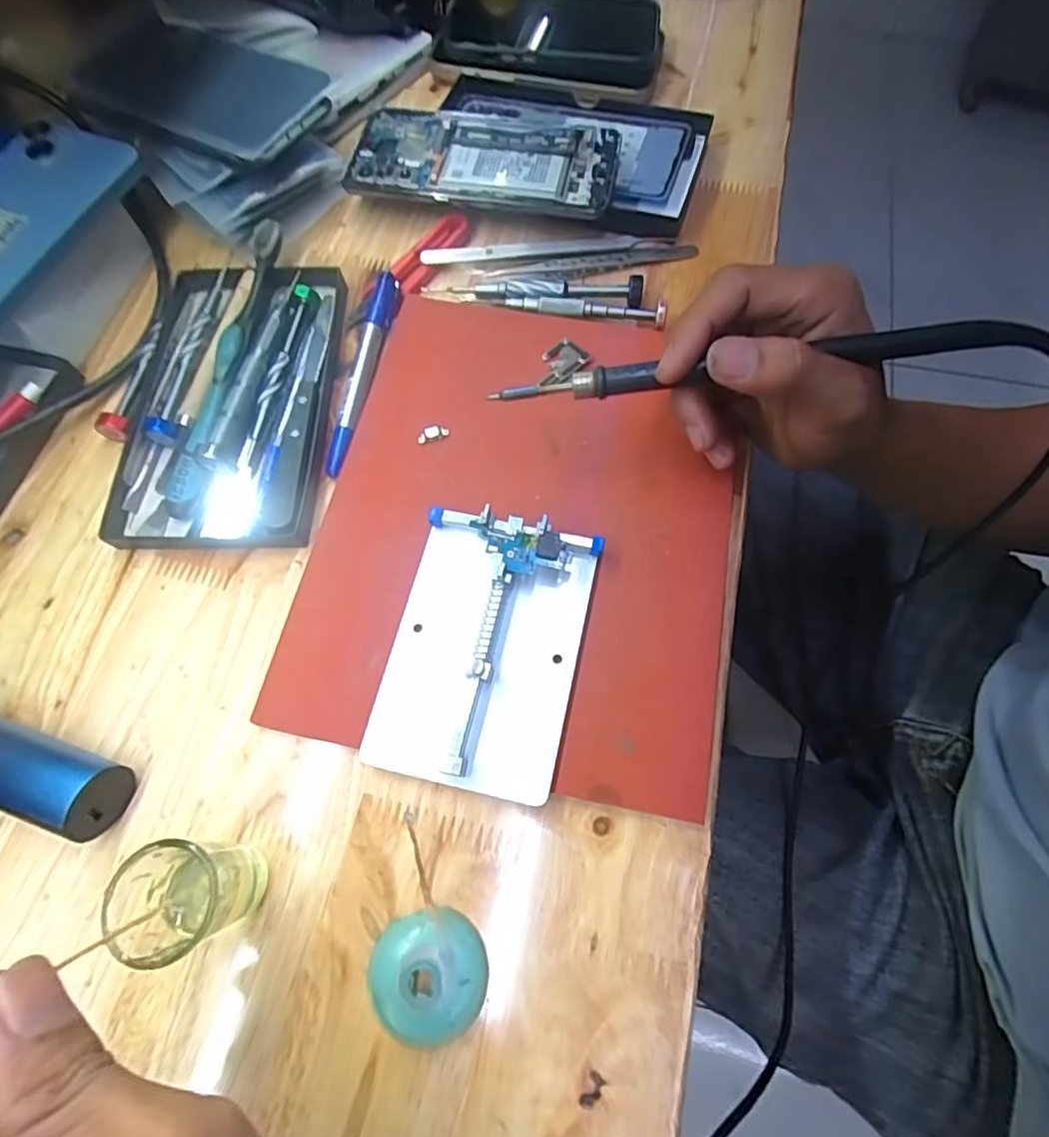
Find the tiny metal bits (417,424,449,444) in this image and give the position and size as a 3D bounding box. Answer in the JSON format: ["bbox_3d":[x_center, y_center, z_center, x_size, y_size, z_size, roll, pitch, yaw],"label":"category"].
[{"bbox_3d":[-0.048,-0.070,0.296,0.017,0.006,0.007,-15,70,-7],"label":"tiny metal bits"}]

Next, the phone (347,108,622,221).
[{"bbox_3d":[-0.026,-0.256,0.353,0.161,0.010,0.075,9,74,6],"label":"phone"}]

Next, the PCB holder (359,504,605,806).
[{"bbox_3d":[-0.017,0.033,0.248,0.080,0.020,0.116,12,70,6],"label":"PCB holder"}]

